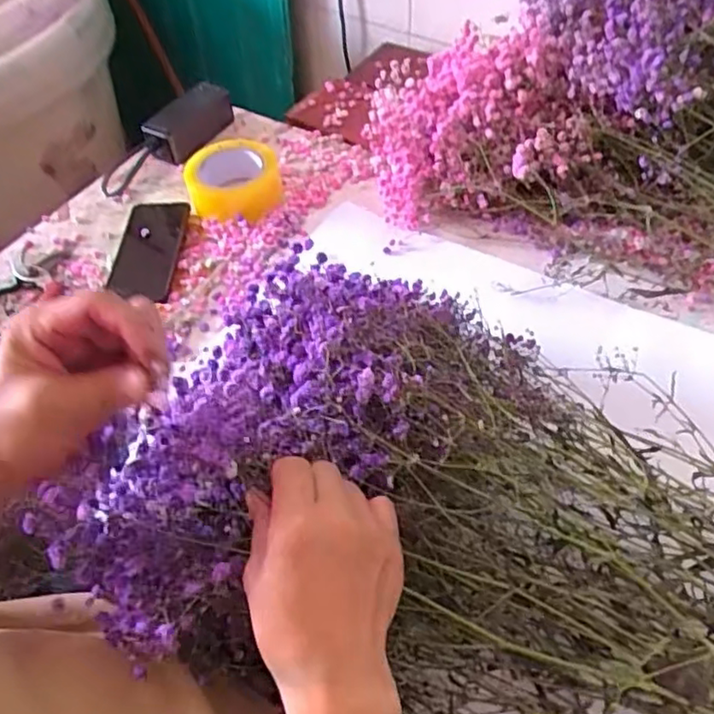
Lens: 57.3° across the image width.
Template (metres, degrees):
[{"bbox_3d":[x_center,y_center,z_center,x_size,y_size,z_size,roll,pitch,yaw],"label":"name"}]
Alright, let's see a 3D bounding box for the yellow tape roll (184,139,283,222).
[{"bbox_3d":[-0.154,-0.220,0.817,0.113,0.048,0.121,-2,51,3],"label":"yellow tape roll"}]

